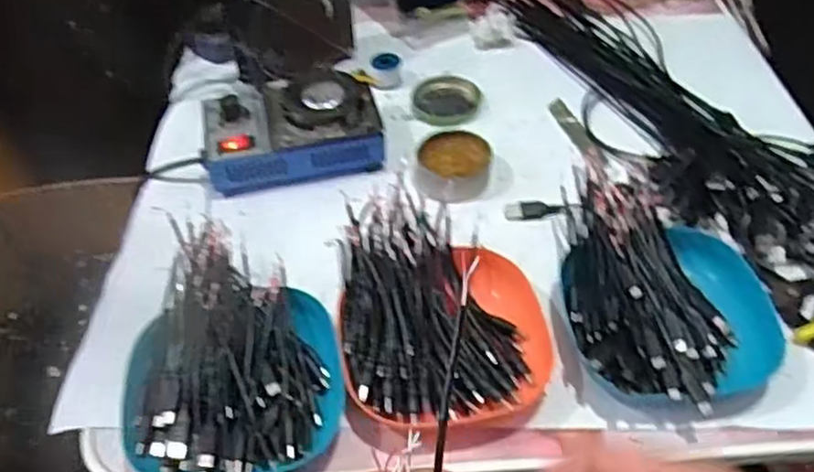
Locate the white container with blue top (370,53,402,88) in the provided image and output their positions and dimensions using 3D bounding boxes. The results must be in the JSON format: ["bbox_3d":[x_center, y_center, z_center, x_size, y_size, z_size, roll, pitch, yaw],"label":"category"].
[{"bbox_3d":[-0.020,-0.163,0.715,0.028,0.025,0.029,-4,49,-1],"label":"white container with blue top"}]

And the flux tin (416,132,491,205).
[{"bbox_3d":[0.040,-0.056,0.611,0.061,0.027,0.068,4,50,5],"label":"flux tin"}]

